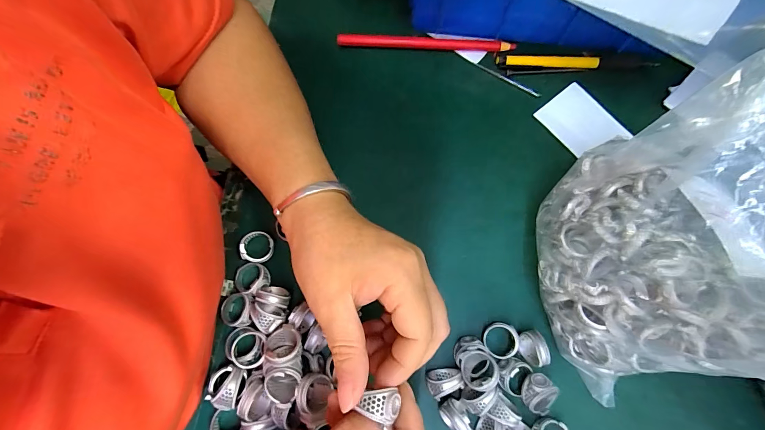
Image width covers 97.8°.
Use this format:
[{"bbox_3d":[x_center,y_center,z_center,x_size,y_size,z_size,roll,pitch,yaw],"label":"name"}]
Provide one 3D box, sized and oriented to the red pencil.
[{"bbox_3d":[0.038,-0.157,0.306,0.158,0.009,0.009,3,76,1],"label":"red pencil"}]

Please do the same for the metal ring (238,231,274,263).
[{"bbox_3d":[-0.097,0.024,0.258,0.025,0.007,0.024,4,77,-25],"label":"metal ring"}]

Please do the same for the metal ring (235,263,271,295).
[{"bbox_3d":[-0.100,0.048,0.255,0.027,0.014,0.023,2,76,1],"label":"metal ring"}]

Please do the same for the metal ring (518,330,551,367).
[{"bbox_3d":[0.108,0.096,0.239,0.014,0.017,0.022,-18,77,-4],"label":"metal ring"}]

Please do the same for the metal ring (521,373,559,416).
[{"bbox_3d":[0.108,0.125,0.231,0.020,0.020,0.027,-7,76,-1],"label":"metal ring"}]

